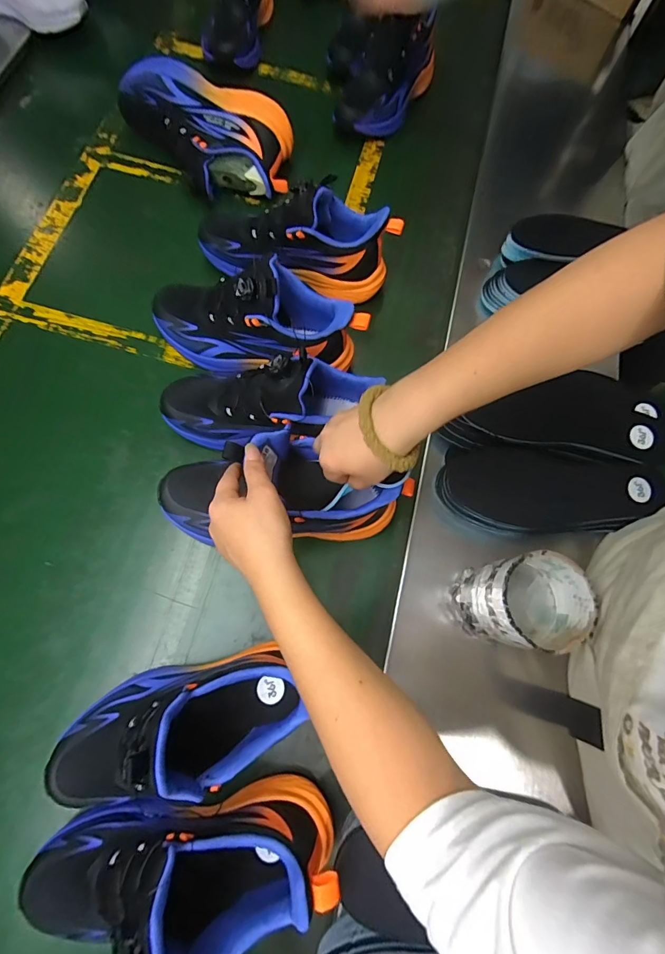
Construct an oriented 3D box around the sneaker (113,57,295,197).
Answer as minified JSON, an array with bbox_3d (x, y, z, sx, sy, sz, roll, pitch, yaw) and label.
[{"bbox_3d":[-0.190,-0.495,0.606,0.251,0.109,0.101,11,73,1],"label":"sneaker"}]

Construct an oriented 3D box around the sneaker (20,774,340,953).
[{"bbox_3d":[-0.125,0.318,0.330,0.252,0.153,0.089,-6,73,-4],"label":"sneaker"}]

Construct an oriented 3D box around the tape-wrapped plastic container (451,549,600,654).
[{"bbox_3d":[0.178,0.120,0.398,0.084,0.110,0.076,-1,73,-3],"label":"tape-wrapped plastic container"}]

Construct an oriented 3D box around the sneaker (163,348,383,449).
[{"bbox_3d":[-0.071,-0.081,0.469,0.252,0.123,0.089,-6,72,11],"label":"sneaker"}]

